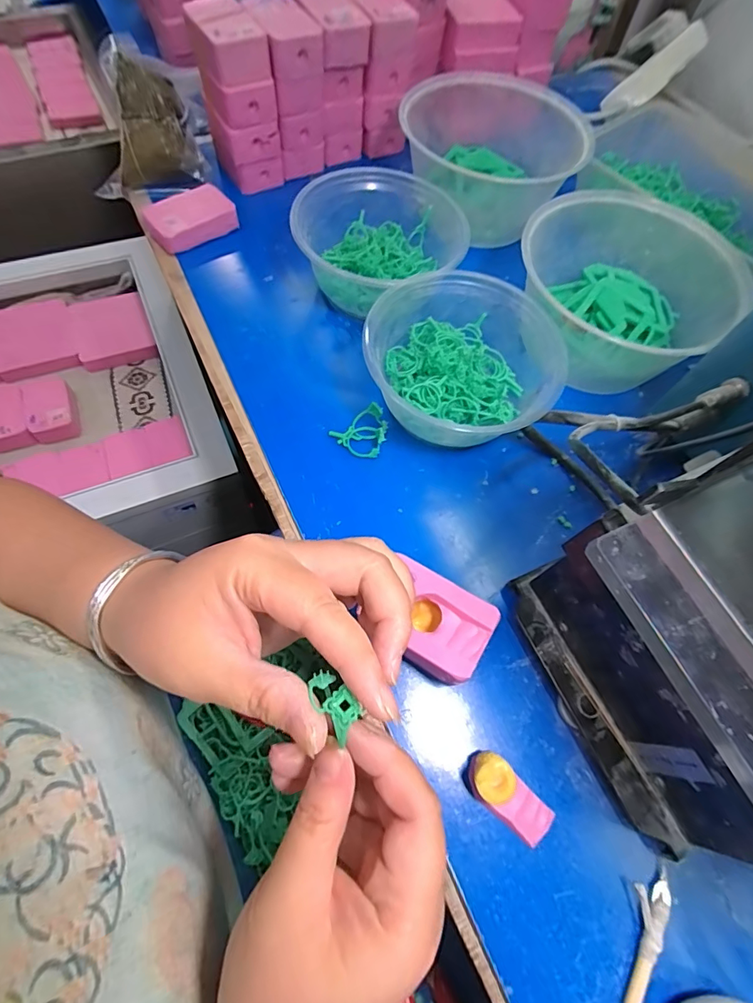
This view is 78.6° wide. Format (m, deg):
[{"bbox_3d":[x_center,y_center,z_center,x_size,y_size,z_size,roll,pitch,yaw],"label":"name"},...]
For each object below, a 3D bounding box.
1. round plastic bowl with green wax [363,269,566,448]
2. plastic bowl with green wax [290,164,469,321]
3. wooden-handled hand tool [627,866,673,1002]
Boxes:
[{"bbox_3d":[0.062,-0.099,0.336,0.134,0.060,0.122,2,65,-4],"label":"round plastic bowl with green wax"},{"bbox_3d":[0.004,-0.206,0.380,0.129,0.065,0.139,2,65,-4],"label":"plastic bowl with green wax"},{"bbox_3d":[0.117,0.234,0.212,0.016,0.007,0.113,27,66,8],"label":"wooden-handled hand tool"}]

